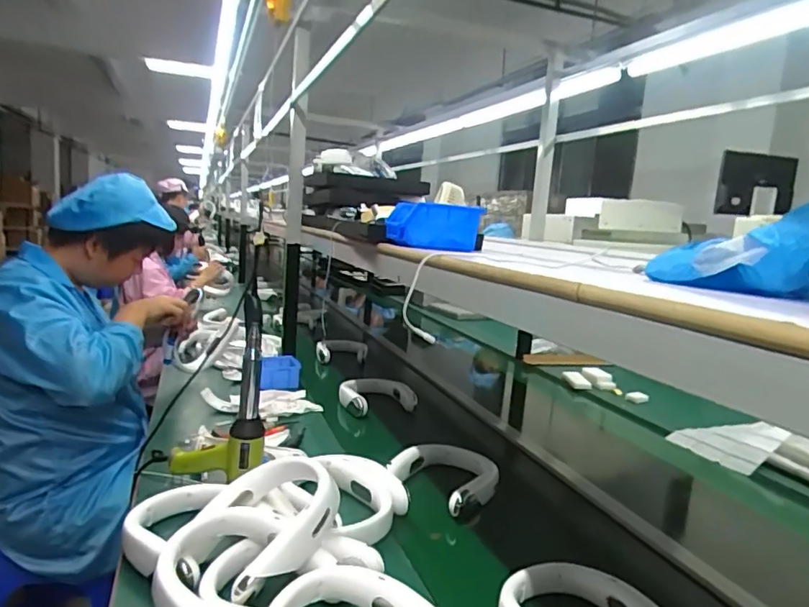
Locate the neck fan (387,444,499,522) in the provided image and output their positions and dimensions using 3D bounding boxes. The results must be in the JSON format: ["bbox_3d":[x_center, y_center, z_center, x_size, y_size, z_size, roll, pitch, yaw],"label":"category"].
[{"bbox_3d":[0.082,0.348,1.080,0.181,0.075,0.198,3,9,0],"label":"neck fan"}]

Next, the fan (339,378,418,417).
[{"bbox_3d":[-0.089,0.251,1.510,0.203,0.057,0.196,-2,10,-27],"label":"fan"}]

